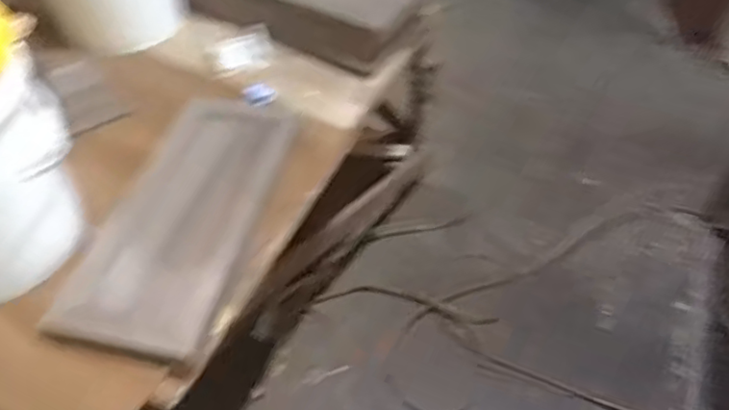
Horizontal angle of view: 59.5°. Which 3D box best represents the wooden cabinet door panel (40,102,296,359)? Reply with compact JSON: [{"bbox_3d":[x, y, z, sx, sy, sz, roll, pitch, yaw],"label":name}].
[{"bbox_3d":[-0.279,0.010,1.024,0.206,0.029,0.476,27,61,-12],"label":"wooden cabinet door panel"}]

